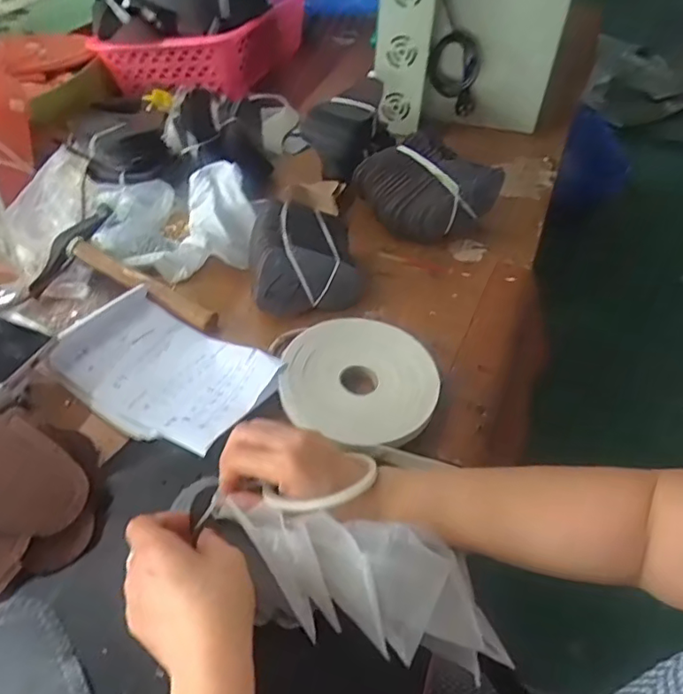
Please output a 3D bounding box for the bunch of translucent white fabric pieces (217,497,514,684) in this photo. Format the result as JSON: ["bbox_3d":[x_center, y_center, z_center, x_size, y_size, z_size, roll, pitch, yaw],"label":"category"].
[{"bbox_3d":[0.023,0.159,0.397,0.210,0.066,0.080,25,46,-7],"label":"bunch of translucent white fabric pieces"}]

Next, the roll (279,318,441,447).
[{"bbox_3d":[0.019,0.033,0.585,0.155,0.031,0.142,2,46,-2],"label":"roll"}]

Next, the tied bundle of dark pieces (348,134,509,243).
[{"bbox_3d":[0.115,-0.220,0.793,0.199,0.101,0.100,9,45,5],"label":"tied bundle of dark pieces"}]

